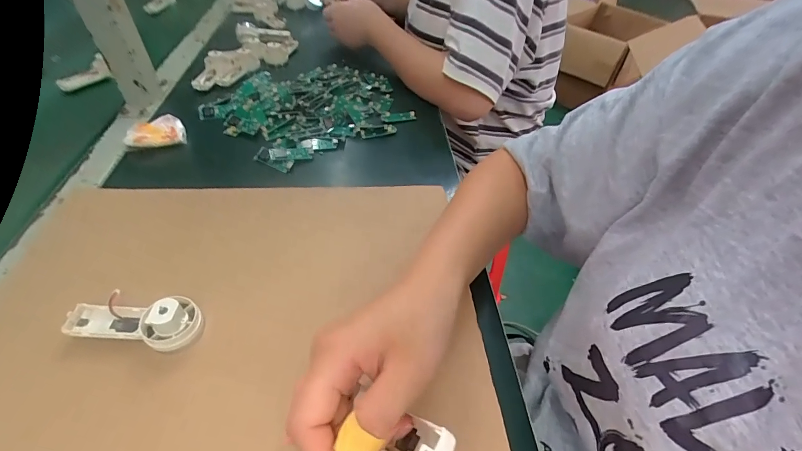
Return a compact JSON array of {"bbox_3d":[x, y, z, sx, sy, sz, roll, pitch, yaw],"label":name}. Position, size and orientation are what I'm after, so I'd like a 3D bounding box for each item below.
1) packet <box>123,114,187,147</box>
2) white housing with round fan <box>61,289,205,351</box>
[{"bbox_3d":[-0.308,-0.117,0.463,0.063,0.019,0.048,-17,51,-20],"label":"packet"},{"bbox_3d":[-0.202,0.070,0.279,0.094,0.028,0.038,6,47,0],"label":"white housing with round fan"}]

